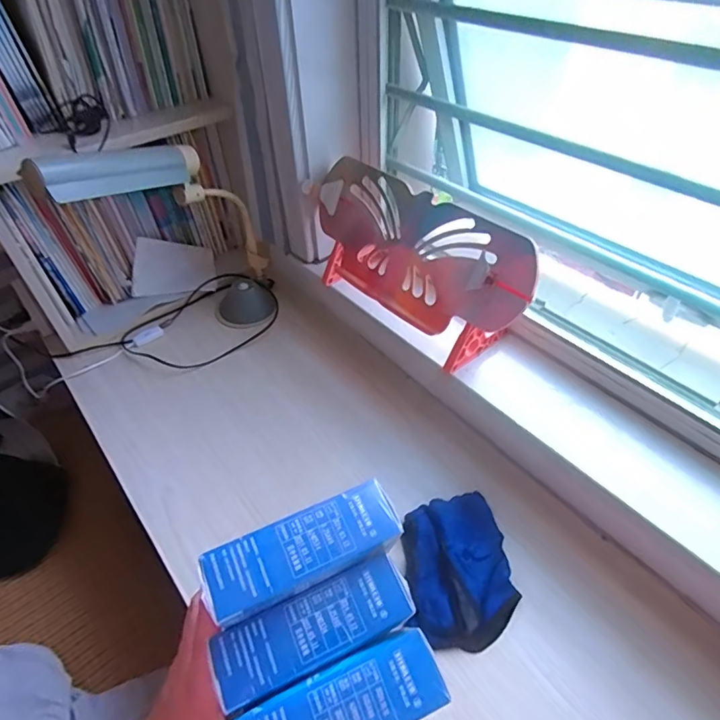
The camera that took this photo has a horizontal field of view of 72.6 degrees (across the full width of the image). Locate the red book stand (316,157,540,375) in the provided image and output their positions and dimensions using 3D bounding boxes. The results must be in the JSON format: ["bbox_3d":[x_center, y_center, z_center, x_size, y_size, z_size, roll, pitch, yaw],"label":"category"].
[{"bbox_3d":[0.080,-0.164,0.804,0.114,0.196,0.431,-27,50,-22],"label":"red book stand"}]

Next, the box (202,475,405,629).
[{"bbox_3d":[-0.031,0.112,0.284,0.111,0.029,0.036,-18,47,-20],"label":"box"}]

